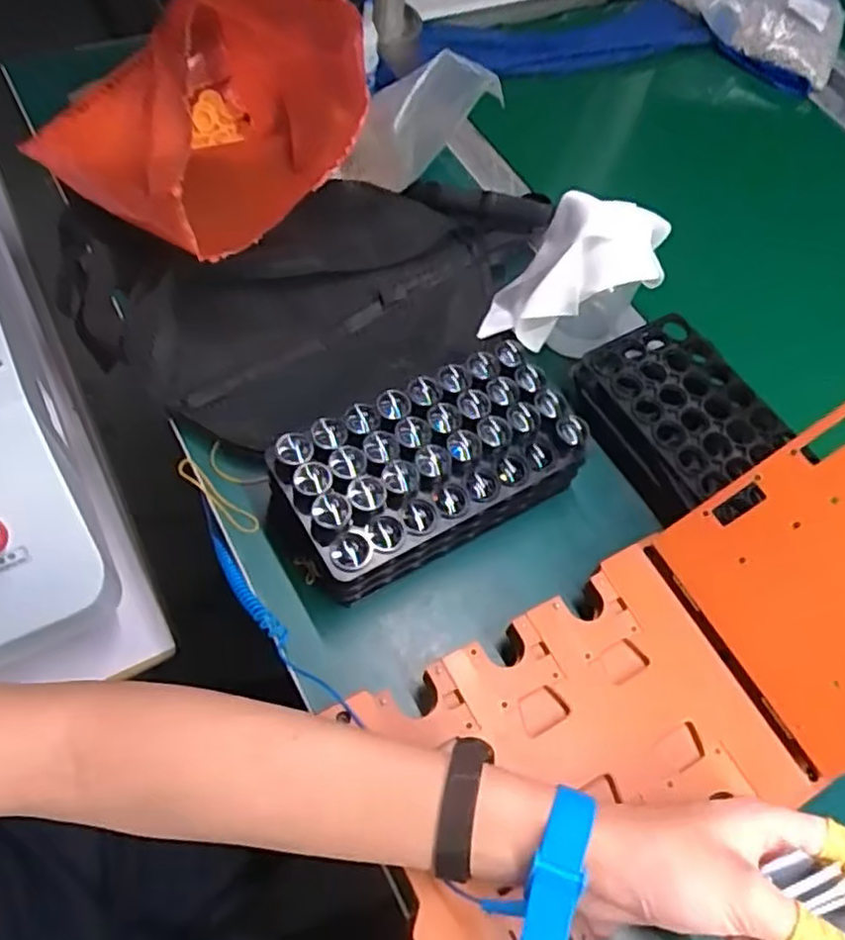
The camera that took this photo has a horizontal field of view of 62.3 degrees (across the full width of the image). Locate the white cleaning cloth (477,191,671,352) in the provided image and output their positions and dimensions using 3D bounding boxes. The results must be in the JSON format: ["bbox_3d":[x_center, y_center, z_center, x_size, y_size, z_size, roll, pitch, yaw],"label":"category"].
[{"bbox_3d":[0.115,-0.144,0.524,0.107,0.101,0.098,32,62,11],"label":"white cleaning cloth"}]

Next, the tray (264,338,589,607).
[{"bbox_3d":[0.001,0.003,0.469,0.195,0.082,0.096,-25,67,-20],"label":"tray"}]

